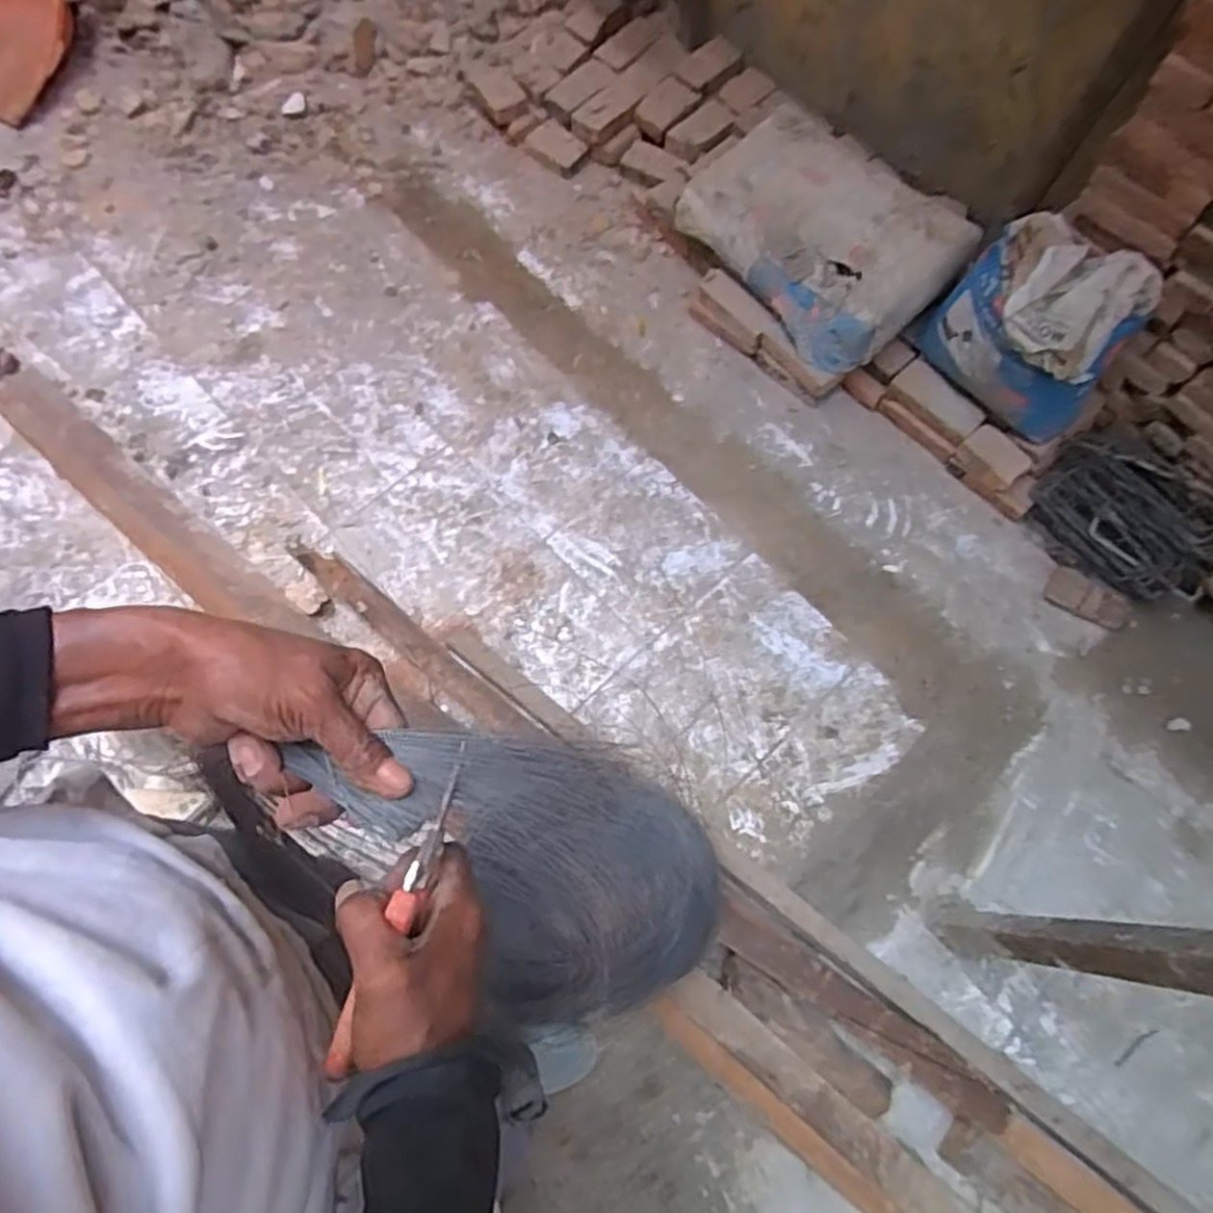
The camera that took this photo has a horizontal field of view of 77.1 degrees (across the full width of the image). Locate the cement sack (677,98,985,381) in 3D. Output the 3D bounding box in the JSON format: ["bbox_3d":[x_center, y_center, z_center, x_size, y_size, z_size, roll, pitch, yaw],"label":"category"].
[{"bbox_3d":[0.426,-0.754,1.518,0.371,0.140,0.525,-37,76,-13],"label":"cement sack"}]

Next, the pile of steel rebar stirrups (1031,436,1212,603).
[{"bbox_3d":[0.983,-0.155,1.444,0.203,0.115,0.352,-36,76,-12],"label":"pile of steel rebar stirrups"}]

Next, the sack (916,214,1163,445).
[{"bbox_3d":[0.755,-0.498,1.358,0.321,0.274,0.188,35,74,10],"label":"sack"}]

